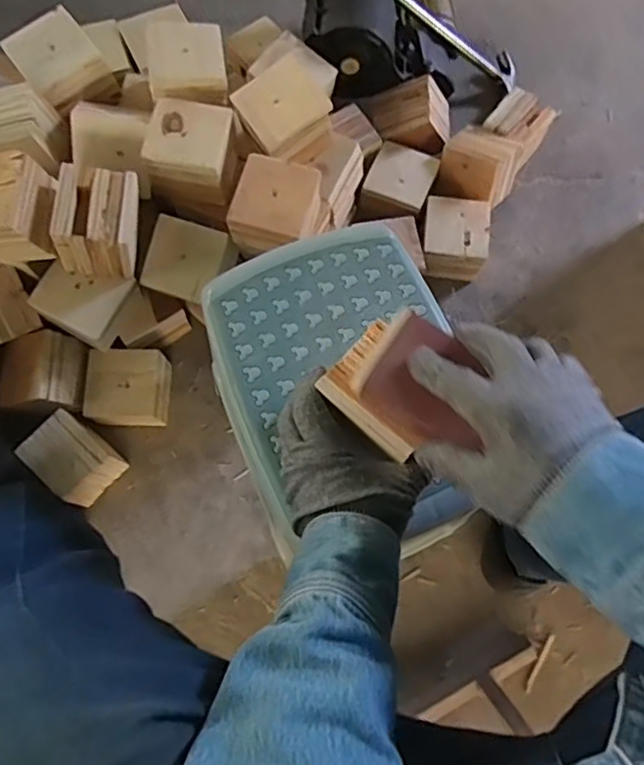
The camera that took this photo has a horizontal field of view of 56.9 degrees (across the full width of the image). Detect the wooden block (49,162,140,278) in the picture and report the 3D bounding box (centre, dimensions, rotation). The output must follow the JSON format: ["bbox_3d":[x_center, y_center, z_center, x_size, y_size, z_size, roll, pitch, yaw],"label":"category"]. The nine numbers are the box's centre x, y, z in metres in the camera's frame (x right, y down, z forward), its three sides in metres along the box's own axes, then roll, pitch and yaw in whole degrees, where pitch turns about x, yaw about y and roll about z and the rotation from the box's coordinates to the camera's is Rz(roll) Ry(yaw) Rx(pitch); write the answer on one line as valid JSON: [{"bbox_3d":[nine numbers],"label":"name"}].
[{"bbox_3d":[-0.265,-0.189,0.708,0.091,0.088,0.102,9,73,-6],"label":"wooden block"}]

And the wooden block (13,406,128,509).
[{"bbox_3d":[-0.329,0.103,0.793,0.101,0.085,0.085,44,78,12],"label":"wooden block"}]

